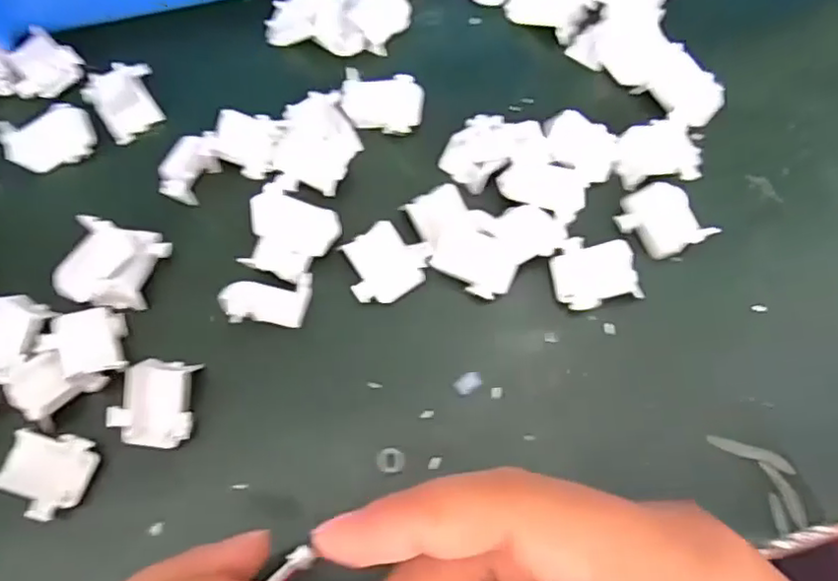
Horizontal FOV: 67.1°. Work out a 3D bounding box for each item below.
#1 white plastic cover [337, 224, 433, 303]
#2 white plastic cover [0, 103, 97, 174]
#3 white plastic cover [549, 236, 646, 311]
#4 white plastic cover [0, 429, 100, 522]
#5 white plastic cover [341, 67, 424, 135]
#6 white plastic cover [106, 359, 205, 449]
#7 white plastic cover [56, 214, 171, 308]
[{"bbox_3d":[-0.013,-0.012,0.259,0.035,0.004,0.030,-35,92,-9],"label":"white plastic cover"},{"bbox_3d":[-0.166,-0.069,0.283,0.036,0.015,0.029,-36,74,-12],"label":"white plastic cover"},{"bbox_3d":[0.073,-0.007,0.258,0.035,0.008,0.029,-8,70,-3],"label":"white plastic cover"},{"bbox_3d":[-0.137,0.067,0.232,0.028,0.013,0.029,16,71,6],"label":"white plastic cover"},{"bbox_3d":[-0.016,-0.087,0.286,0.035,0.012,0.030,0,70,1],"label":"white plastic cover"},{"bbox_3d":[-0.101,0.043,0.243,0.030,0.013,0.032,3,70,2],"label":"white plastic cover"},{"bbox_3d":[-0.127,-0.011,0.261,0.036,0.018,0.034,12,70,5],"label":"white plastic cover"}]

